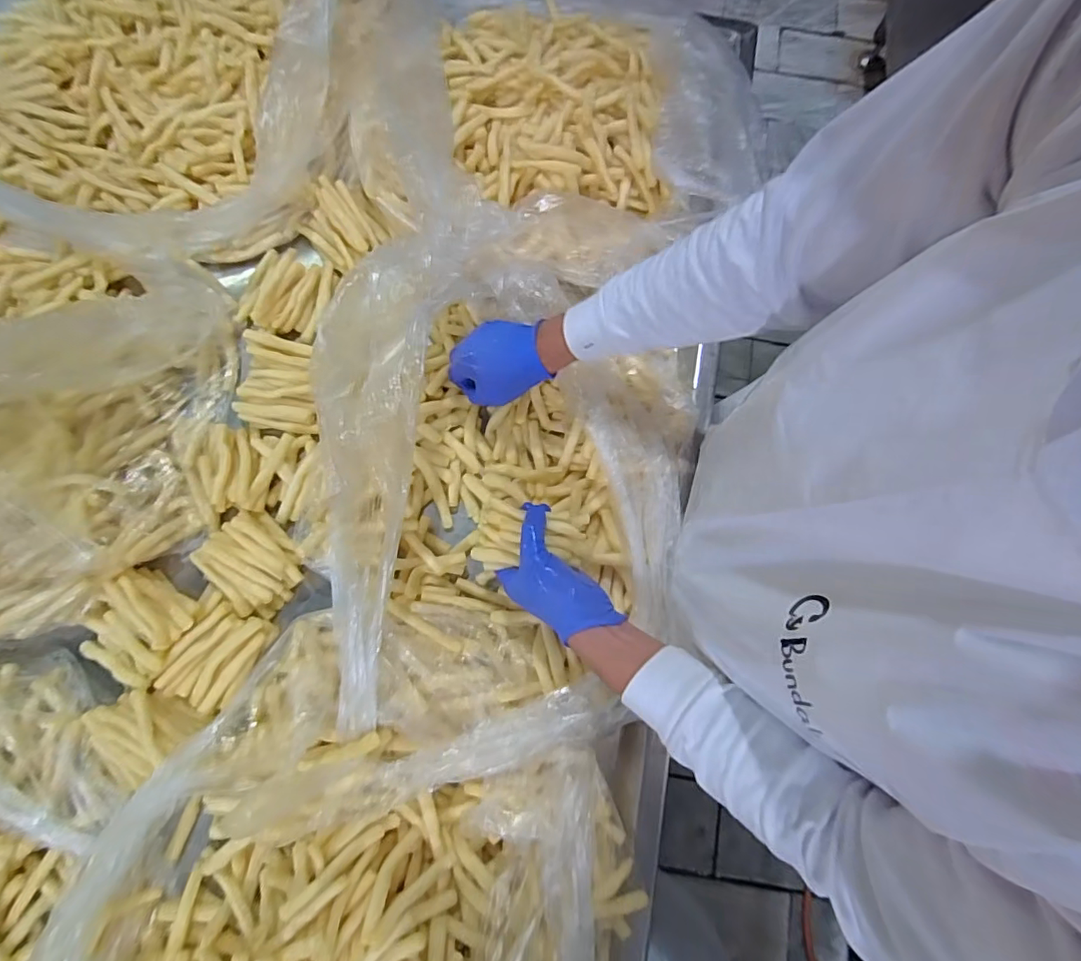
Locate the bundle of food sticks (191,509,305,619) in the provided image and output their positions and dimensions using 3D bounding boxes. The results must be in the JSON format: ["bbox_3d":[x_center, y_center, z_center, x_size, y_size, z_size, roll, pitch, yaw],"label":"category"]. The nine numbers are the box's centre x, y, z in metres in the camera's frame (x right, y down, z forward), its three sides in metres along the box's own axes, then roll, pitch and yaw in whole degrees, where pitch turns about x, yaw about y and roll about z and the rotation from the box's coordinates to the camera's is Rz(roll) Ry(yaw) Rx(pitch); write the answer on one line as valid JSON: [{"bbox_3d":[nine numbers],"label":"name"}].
[{"bbox_3d":[-0.324,0.094,0.607,0.105,0.035,0.090,42,79,8],"label":"bundle of food sticks"}]

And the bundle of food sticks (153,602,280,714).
[{"bbox_3d":[-0.348,0.191,0.578,0.079,0.032,0.104,27,77,4],"label":"bundle of food sticks"}]

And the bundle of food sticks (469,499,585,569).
[{"bbox_3d":[-0.012,0.054,0.540,0.115,0.035,0.065,1,77,6],"label":"bundle of food sticks"}]

